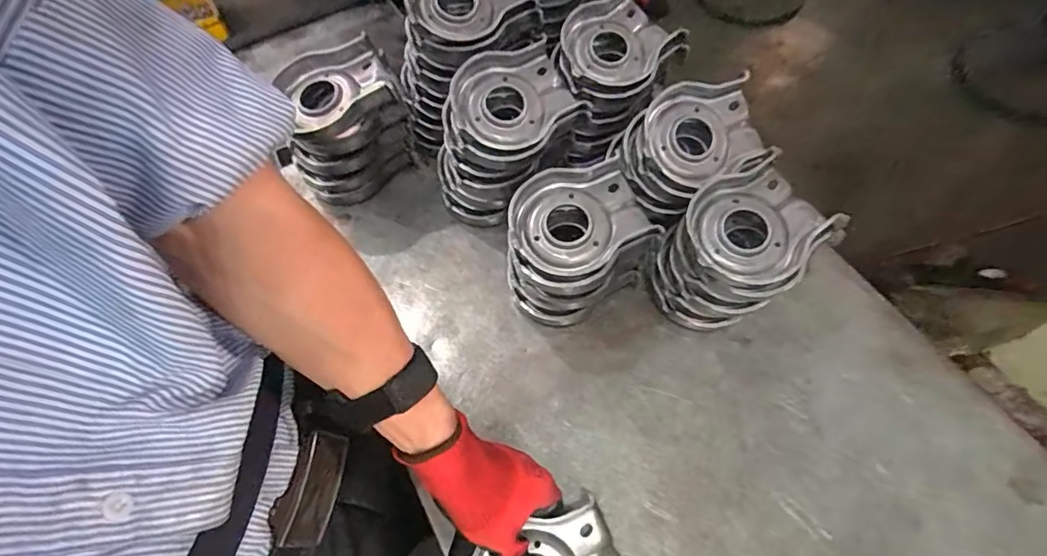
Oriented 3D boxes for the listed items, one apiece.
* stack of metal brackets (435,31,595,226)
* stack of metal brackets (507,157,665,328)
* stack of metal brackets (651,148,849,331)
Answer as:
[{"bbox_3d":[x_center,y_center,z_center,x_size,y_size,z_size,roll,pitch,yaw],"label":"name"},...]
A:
[{"bbox_3d":[-0.015,-0.146,0.543,0.117,0.155,0.150,40,68,21],"label":"stack of metal brackets"},{"bbox_3d":[0.051,-0.028,0.490,0.134,0.121,0.113,-36,66,-18],"label":"stack of metal brackets"},{"bbox_3d":[0.204,-0.023,0.483,0.137,0.117,0.116,-36,66,-18],"label":"stack of metal brackets"}]

